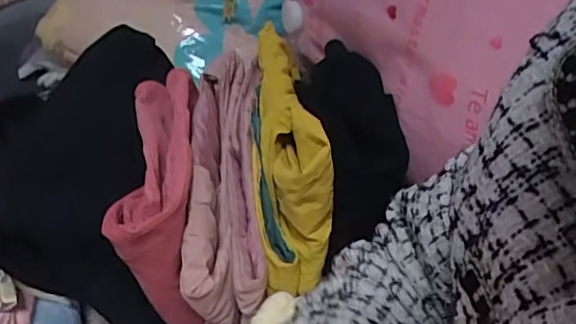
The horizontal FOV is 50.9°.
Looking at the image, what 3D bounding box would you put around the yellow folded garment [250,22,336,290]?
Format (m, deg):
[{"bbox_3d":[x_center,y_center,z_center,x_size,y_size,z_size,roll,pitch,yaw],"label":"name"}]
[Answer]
[{"bbox_3d":[-0.007,-0.027,0.614,0.069,0.149,0.290,-8,39,-4],"label":"yellow folded garment"}]

